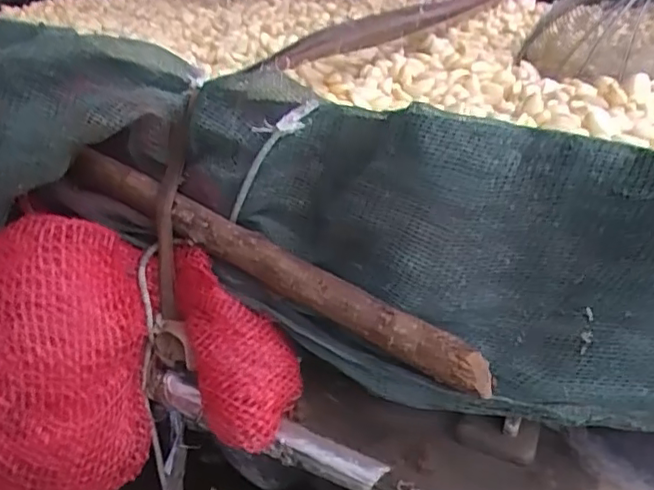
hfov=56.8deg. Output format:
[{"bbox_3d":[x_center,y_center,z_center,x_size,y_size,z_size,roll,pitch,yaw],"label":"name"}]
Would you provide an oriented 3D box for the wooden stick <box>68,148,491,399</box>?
[{"bbox_3d":[-0.039,0.010,0.357,0.284,0.026,0.019,27,36,19],"label":"wooden stick"}]

